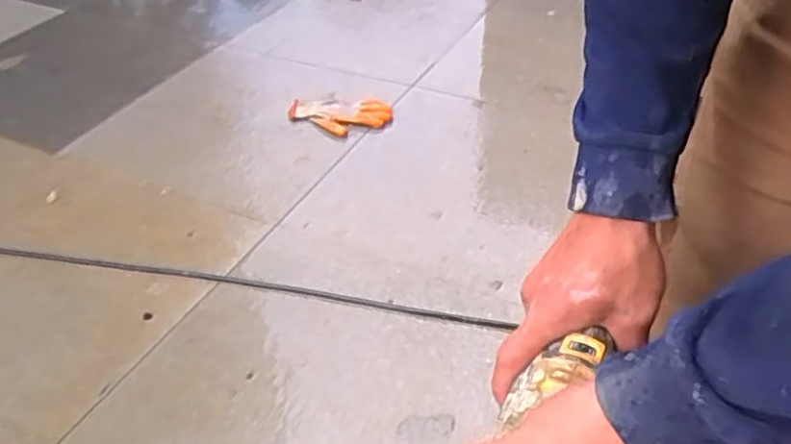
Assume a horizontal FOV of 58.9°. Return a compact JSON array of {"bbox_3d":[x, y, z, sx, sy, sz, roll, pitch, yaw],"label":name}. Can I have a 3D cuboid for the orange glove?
[{"bbox_3d":[-0.136,-0.250,1.632,0.243,0.018,0.140,9,42,14],"label":"orange glove"}]

